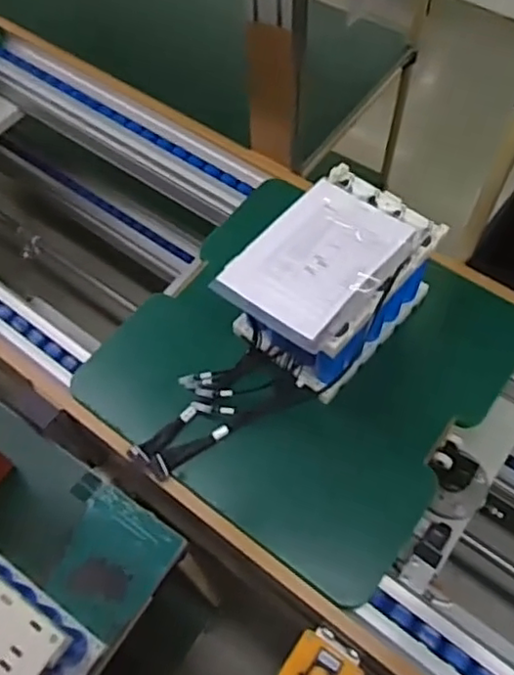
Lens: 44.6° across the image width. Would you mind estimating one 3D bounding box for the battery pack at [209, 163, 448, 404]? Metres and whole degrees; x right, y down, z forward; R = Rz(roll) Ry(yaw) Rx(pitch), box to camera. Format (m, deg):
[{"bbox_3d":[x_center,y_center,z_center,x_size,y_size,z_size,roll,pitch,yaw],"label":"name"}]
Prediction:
[{"bbox_3d":[0.097,-0.071,0.840,0.175,0.164,0.257,38,69,21],"label":"battery pack"}]

